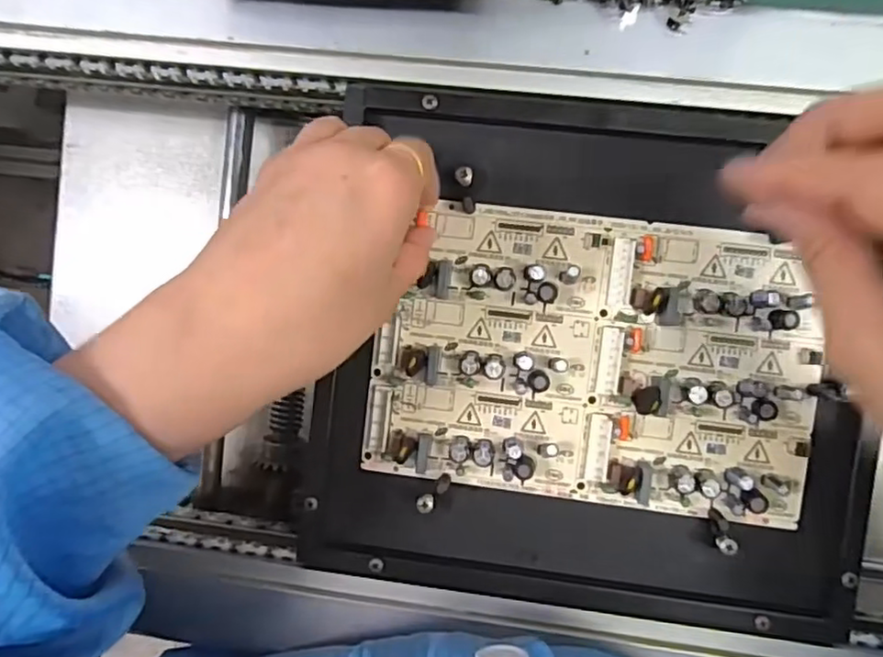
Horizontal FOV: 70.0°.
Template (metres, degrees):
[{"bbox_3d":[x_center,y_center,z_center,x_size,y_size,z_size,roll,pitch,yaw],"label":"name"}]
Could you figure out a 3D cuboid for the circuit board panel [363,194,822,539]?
[{"bbox_3d":[0.071,0.015,0.298,0.202,0.018,0.132,7,97,5],"label":"circuit board panel"}]

